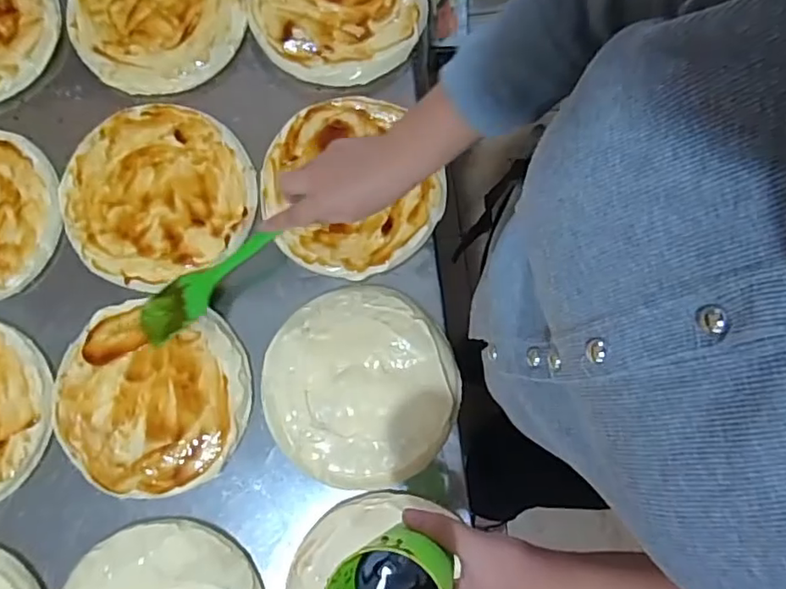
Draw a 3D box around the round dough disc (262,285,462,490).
[{"bbox_3d":[-0.034,0.094,0.594,0.192,0.011,0.194,0,79,0],"label":"round dough disc"}]

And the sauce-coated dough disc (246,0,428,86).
[{"bbox_3d":[-0.065,-0.342,0.671,0.198,0.012,0.193,0,79,0],"label":"sauce-coated dough disc"}]

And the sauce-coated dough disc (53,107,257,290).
[{"bbox_3d":[-0.257,-0.113,0.636,0.198,0.009,0.194,0,79,0],"label":"sauce-coated dough disc"}]

